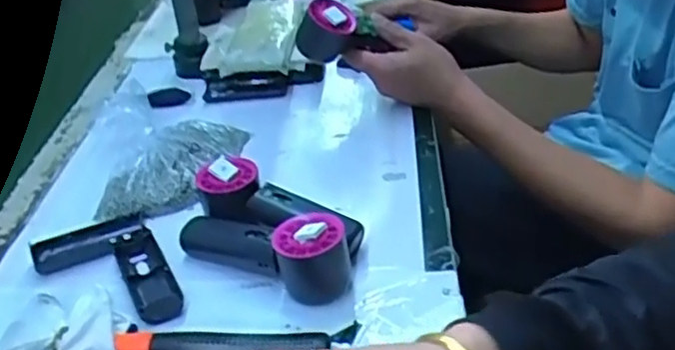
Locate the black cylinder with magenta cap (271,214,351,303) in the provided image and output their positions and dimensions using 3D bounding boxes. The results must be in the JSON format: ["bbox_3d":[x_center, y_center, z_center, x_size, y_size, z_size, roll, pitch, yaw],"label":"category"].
[{"bbox_3d":[-0.020,0.068,0.565,0.059,0.062,0.054,-9,35,-3],"label":"black cylinder with magenta cap"}]

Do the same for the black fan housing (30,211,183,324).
[{"bbox_3d":[-0.203,0.083,0.604,0.099,0.020,0.164,-20,36,-20],"label":"black fan housing"}]

